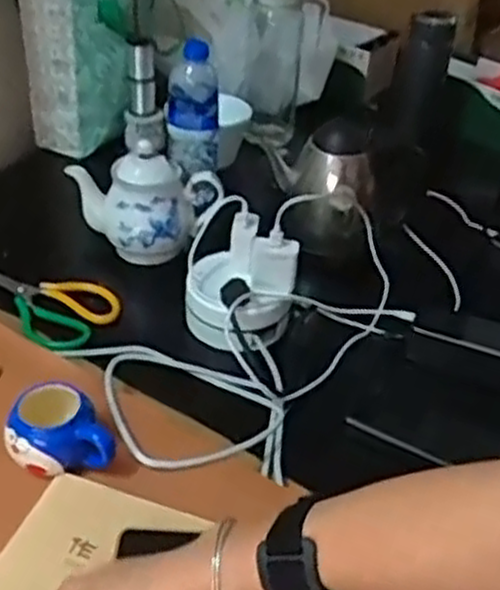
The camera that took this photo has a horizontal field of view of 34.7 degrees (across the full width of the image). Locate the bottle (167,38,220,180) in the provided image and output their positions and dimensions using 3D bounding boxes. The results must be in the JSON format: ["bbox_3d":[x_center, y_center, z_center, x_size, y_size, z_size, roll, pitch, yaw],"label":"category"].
[{"bbox_3d":[-0.085,-0.271,1.191,0.072,0.206,0.065,-5,37,-7],"label":"bottle"}]

